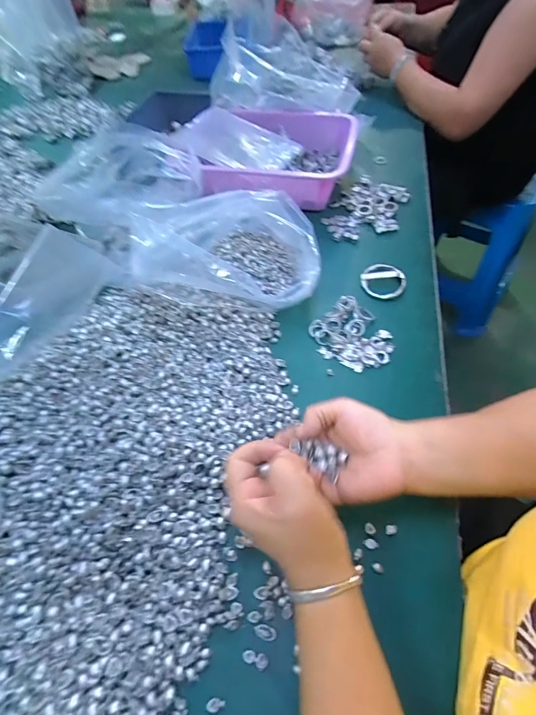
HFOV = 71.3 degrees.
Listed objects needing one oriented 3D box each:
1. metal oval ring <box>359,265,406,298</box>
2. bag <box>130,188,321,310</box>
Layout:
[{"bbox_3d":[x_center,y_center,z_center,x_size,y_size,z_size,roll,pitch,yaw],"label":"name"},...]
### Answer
[{"bbox_3d":[0.162,-0.110,0.525,0.056,0.008,0.062,-27,58,-15],"label":"metal oval ring"},{"bbox_3d":[-0.043,-0.148,0.511,0.230,0.103,0.135,8,56,9],"label":"bag"}]

